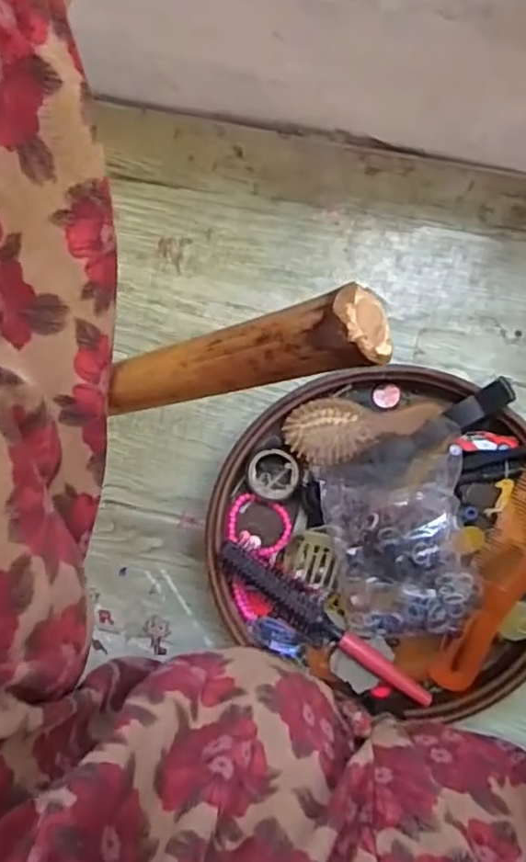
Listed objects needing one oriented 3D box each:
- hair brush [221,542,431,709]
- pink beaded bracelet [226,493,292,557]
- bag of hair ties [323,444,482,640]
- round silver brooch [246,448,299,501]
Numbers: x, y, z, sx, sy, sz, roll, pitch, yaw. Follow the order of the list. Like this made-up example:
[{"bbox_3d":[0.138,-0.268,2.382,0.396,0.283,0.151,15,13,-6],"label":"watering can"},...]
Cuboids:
[{"bbox_3d":[0.051,0.163,0.561,0.207,0.025,0.027,34,98,6],"label":"hair brush"},{"bbox_3d":[-0.003,0.085,0.598,0.059,0.012,0.051,23,96,8],"label":"pink beaded bracelet"},{"bbox_3d":[0.112,0.095,0.537,0.108,0.053,0.162,-8,91,10],"label":"bag of hair ties"},{"bbox_3d":[0.008,0.038,0.579,0.046,0.014,0.044,0,93,10],"label":"round silver brooch"}]

